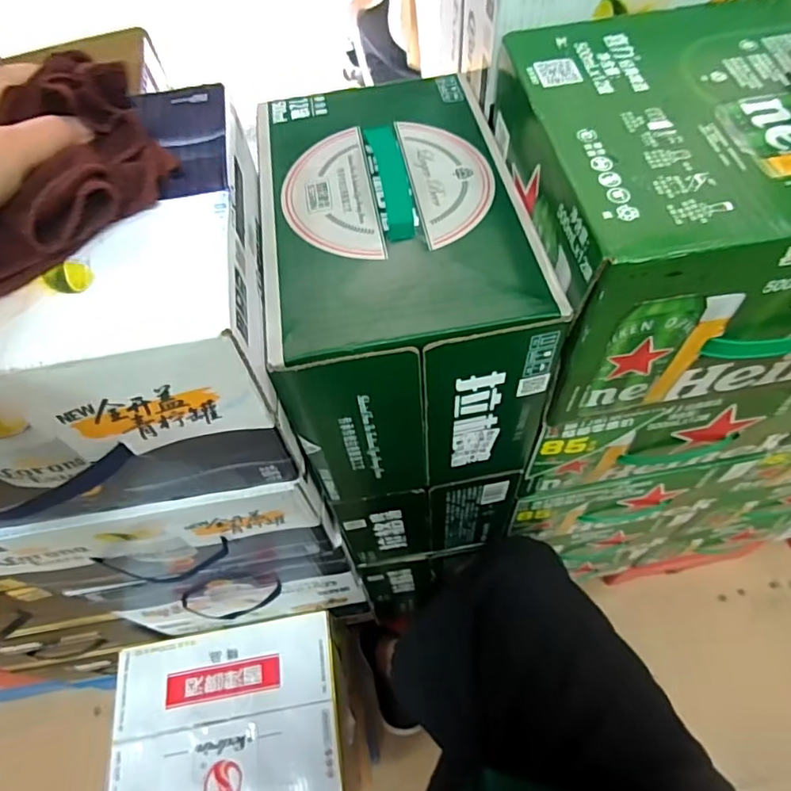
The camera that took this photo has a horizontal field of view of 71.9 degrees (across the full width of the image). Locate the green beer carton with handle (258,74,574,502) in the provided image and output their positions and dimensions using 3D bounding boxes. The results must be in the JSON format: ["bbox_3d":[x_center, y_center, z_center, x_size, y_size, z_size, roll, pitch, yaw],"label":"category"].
[{"bbox_3d":[0.001,-0.088,0.442,0.171,0.189,0.267,-9,58,-2],"label":"green beer carton with handle"}]

